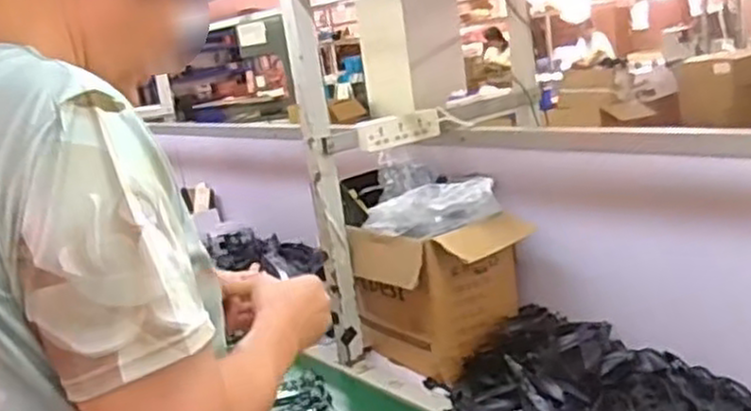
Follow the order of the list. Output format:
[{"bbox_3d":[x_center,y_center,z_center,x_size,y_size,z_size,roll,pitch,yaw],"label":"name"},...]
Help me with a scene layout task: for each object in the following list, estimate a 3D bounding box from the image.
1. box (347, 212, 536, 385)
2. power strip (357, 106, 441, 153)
[{"bbox_3d":[0.116,0.152,1.369,0.191,0.244,0.292,-18,16,-39],"label":"box"},{"bbox_3d":[0.044,-0.139,1.386,0.158,0.057,0.026,-13,14,-22],"label":"power strip"}]

